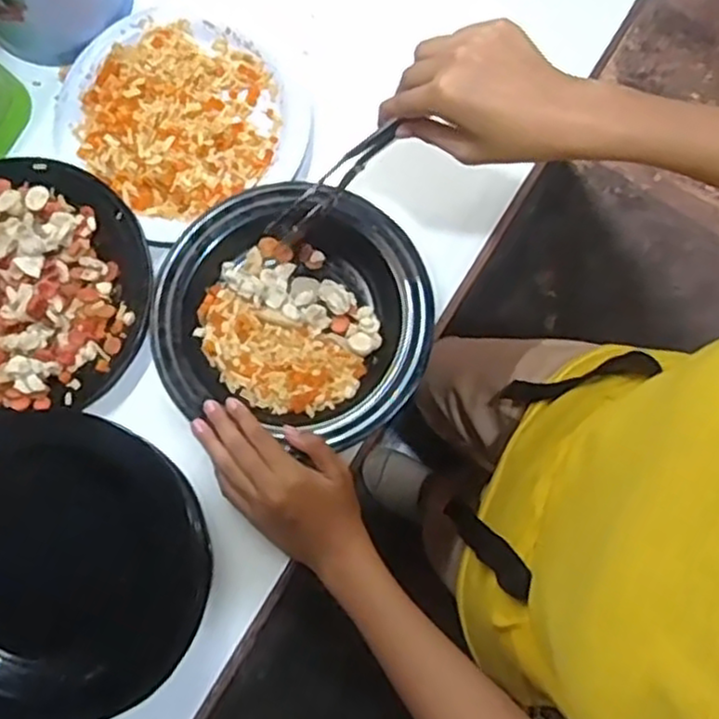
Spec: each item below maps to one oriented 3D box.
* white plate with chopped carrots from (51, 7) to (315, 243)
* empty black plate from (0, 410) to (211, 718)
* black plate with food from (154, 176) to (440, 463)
[{"bbox_3d":[-0.158,-0.217,0.643,0.206,0.020,0.188,0,80,1],"label":"white plate with chopped carrots"},{"bbox_3d":[-0.231,0.157,0.536,0.221,0.041,0.218,0,80,1],"label":"empty black plate"},{"bbox_3d":[-0.053,-0.037,0.591,0.221,0.021,0.209,0,80,1],"label":"black plate with food"}]

